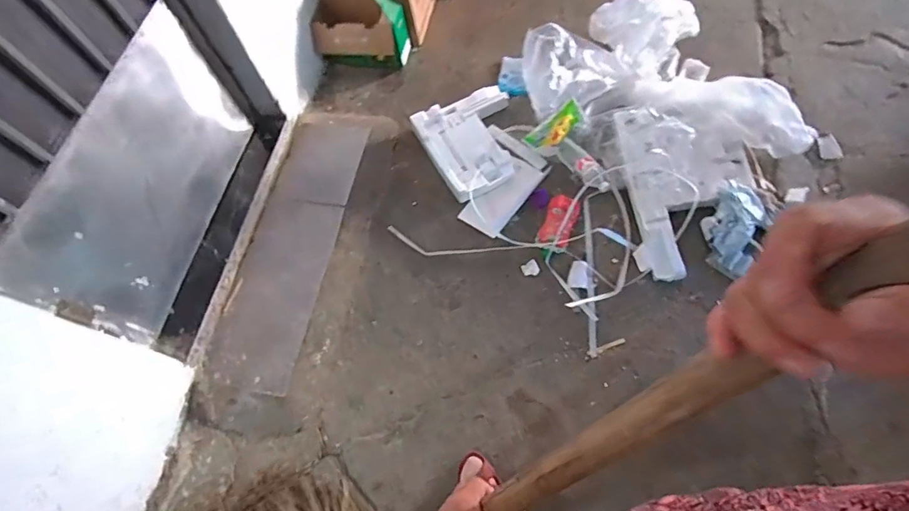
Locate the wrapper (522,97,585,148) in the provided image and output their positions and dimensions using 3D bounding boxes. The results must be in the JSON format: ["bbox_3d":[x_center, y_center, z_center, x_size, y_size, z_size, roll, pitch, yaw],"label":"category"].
[{"bbox_3d":[0.332,-0.415,1.503,0.199,0.079,0.089,-36,70,0],"label":"wrapper"}]

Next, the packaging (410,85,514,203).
[{"bbox_3d":[0.083,-0.398,1.567,0.356,0.052,0.381,-29,67,-9],"label":"packaging"}]

